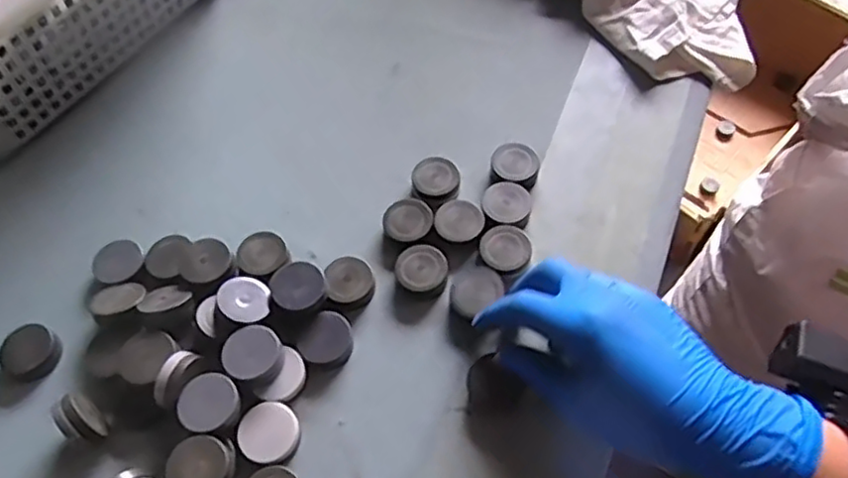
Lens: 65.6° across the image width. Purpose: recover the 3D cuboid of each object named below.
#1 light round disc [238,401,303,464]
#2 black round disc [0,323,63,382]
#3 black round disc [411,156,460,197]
[{"bbox_3d":[-0.087,0.108,0.370,0.033,0.004,0.032,5,64,-11],"label":"light round disc"},{"bbox_3d":[-0.242,0.069,0.402,0.031,0.014,0.029,-1,59,2],"label":"black round disc"},{"bbox_3d":[0.008,-0.041,0.457,0.031,0.014,0.030,-1,59,2],"label":"black round disc"}]

